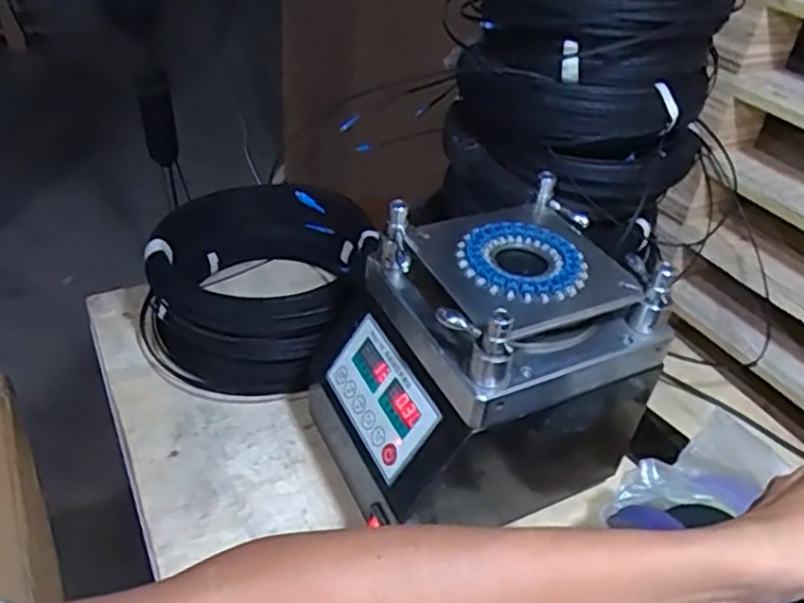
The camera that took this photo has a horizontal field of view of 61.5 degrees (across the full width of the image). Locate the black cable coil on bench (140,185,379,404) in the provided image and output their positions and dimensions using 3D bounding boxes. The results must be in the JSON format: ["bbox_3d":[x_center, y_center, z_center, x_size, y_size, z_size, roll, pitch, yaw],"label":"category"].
[{"bbox_3d":[-0.194,-0.024,0.893,0.275,0.146,0.290,3,38,-2],"label":"black cable coil on bench"}]

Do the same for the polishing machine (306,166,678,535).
[{"bbox_3d":[0.082,0.073,0.693,0.291,0.272,0.222,-19,44,-26],"label":"polishing machine"}]

